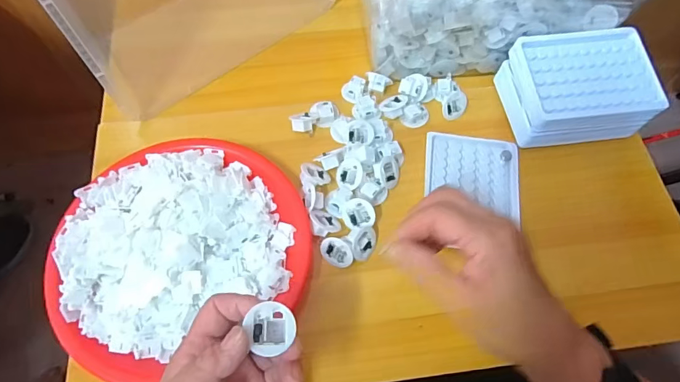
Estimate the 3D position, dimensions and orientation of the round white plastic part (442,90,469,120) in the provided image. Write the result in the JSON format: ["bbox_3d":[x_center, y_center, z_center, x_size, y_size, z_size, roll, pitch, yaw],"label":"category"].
[{"bbox_3d":[0.128,-0.096,0.482,0.025,0.016,0.031,32,69,12],"label":"round white plastic part"}]

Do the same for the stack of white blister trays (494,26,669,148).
[{"bbox_3d":[0.251,-0.108,0.459,0.133,0.061,0.109,-9,66,-5],"label":"stack of white blister trays"}]

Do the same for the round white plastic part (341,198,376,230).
[{"bbox_3d":[0.018,0.021,0.422,0.032,0.010,0.028,-9,83,16],"label":"round white plastic part"}]

